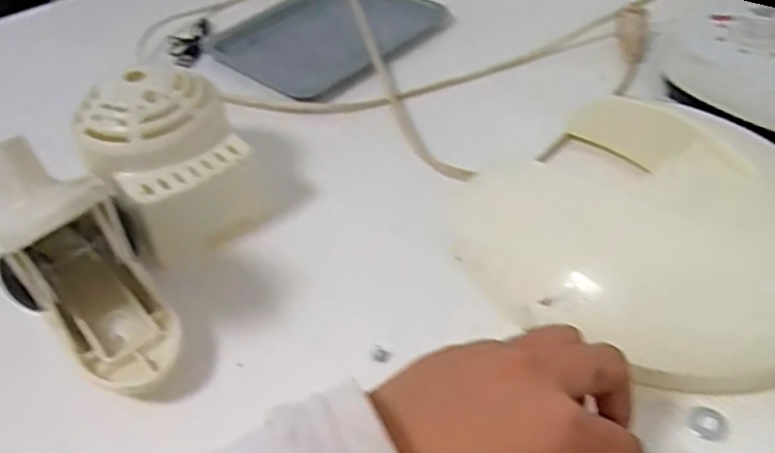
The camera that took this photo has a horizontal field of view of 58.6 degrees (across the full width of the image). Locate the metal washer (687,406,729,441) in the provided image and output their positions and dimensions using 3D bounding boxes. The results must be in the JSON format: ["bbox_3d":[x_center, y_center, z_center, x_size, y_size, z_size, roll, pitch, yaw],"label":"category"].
[{"bbox_3d":[0.141,0.086,0.304,0.016,0.004,0.015,-3,44,3],"label":"metal washer"}]

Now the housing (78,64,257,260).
[{"bbox_3d":[-0.125,-0.046,0.391,0.079,0.067,0.072,-32,50,-25],"label":"housing"}]

